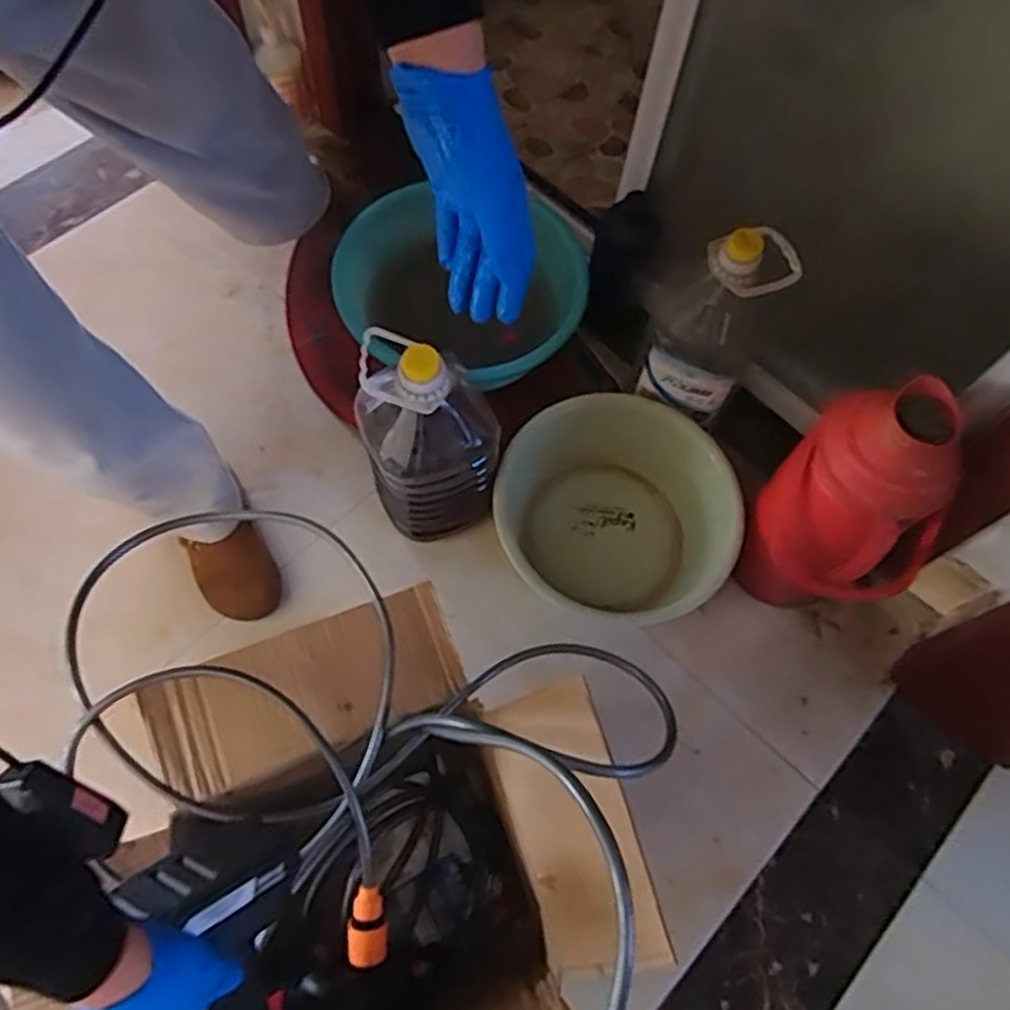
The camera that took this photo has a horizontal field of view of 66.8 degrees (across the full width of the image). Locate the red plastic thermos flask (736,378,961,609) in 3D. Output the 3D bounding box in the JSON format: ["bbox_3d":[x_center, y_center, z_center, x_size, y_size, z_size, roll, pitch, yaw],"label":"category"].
[{"bbox_3d":[0.380,0.010,0.879,0.143,0.329,0.204,-24,75,-9],"label":"red plastic thermos flask"}]

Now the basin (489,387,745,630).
[{"bbox_3d":[0.141,0.005,1.015,0.299,0.127,0.287,1,73,-2],"label":"basin"}]

